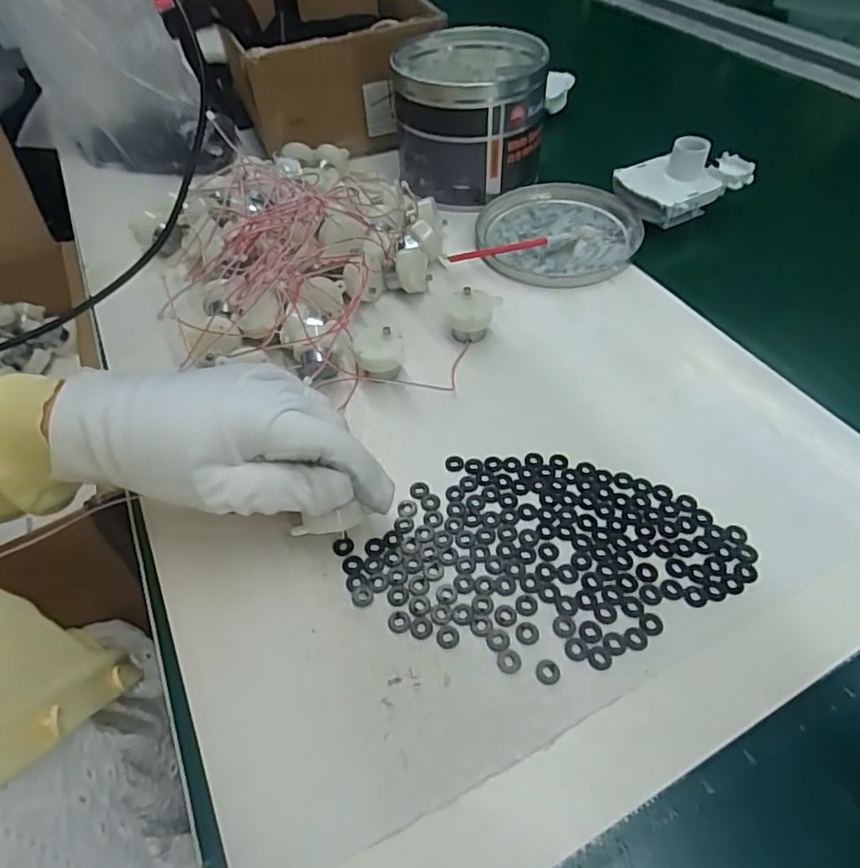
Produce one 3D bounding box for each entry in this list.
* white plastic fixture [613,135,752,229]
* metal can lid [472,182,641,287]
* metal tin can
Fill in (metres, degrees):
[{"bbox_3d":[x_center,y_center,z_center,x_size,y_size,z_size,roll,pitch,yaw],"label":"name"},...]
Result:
[{"bbox_3d":[0.208,-0.214,0.474,0.094,0.050,0.070,-22,52,-13],"label":"white plastic fixture"},{"bbox_3d":[0.105,-0.166,0.470,0.128,0.015,0.130,-2,50,3],"label":"metal can lid"},{"bbox_3d":[0.035,-0.276,0.506,0.117,0.103,0.126,-2,50,3],"label":"metal tin can"}]

